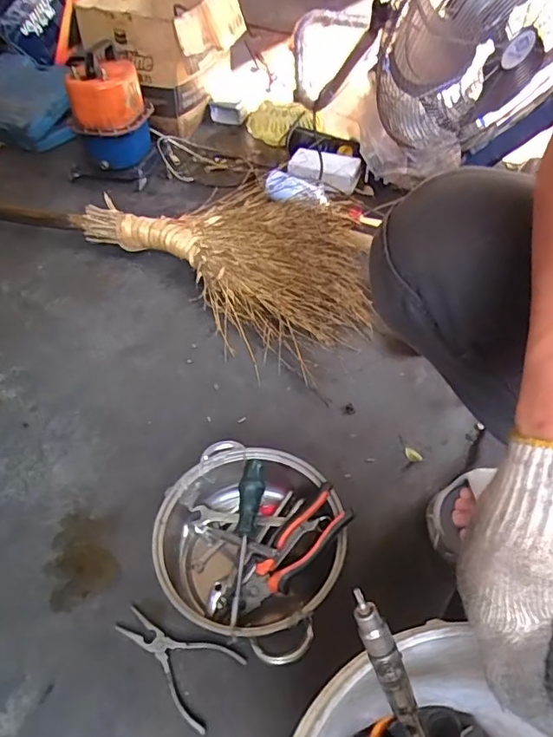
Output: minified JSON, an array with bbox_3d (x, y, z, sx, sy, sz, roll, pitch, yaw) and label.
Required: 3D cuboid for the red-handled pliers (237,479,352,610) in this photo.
[{"bbox_3d":[0.016,0.208,0.581,0.167,0.019,0.049,-48,56,0],"label":"red-handled pliers"}]

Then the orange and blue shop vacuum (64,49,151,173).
[{"bbox_3d":[-0.420,-0.655,1.320,0.186,0.237,0.210,-2,48,1],"label":"orange and blue shop vacuum"}]

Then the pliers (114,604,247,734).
[{"bbox_3d":[-0.114,0.315,0.564,0.140,0.015,0.079,23,53,23],"label":"pliers"}]

